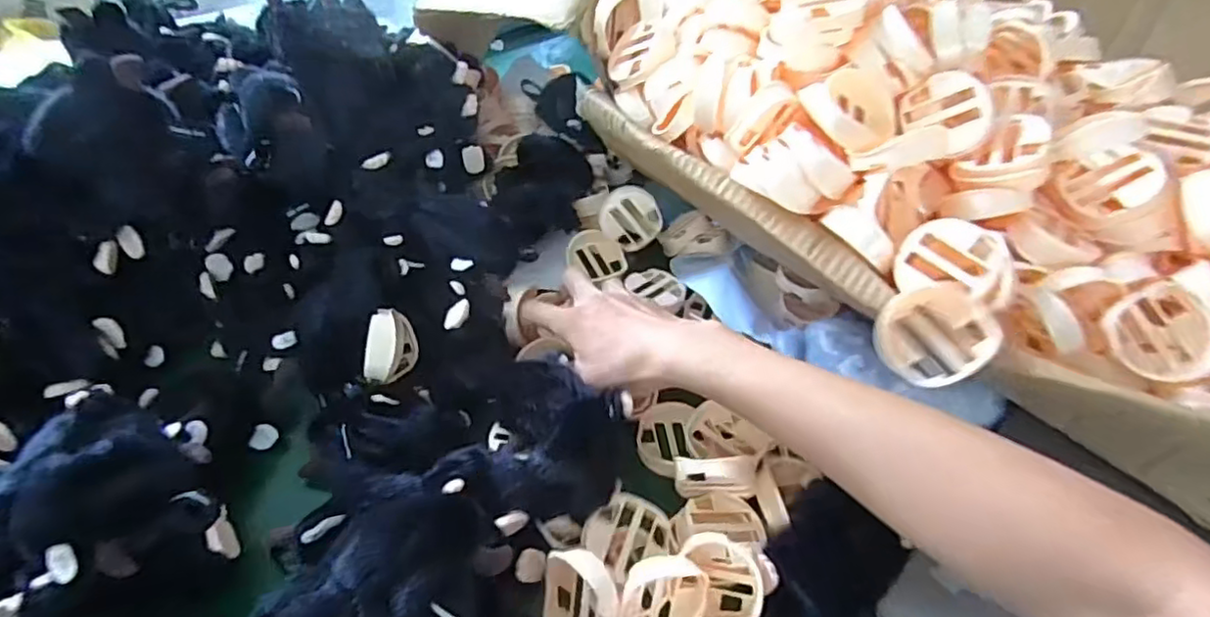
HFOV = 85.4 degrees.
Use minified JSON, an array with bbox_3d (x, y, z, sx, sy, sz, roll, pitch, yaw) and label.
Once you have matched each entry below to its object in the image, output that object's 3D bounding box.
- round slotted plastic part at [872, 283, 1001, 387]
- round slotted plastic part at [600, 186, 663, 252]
[{"bbox_3d":[0.191,0.014,0.380,0.063,0.014,0.061,1,66,23],"label":"round slotted plastic part"},{"bbox_3d":[0.025,-0.087,0.623,0.058,0.057,0.017,43,22,-6],"label":"round slotted plastic part"}]

